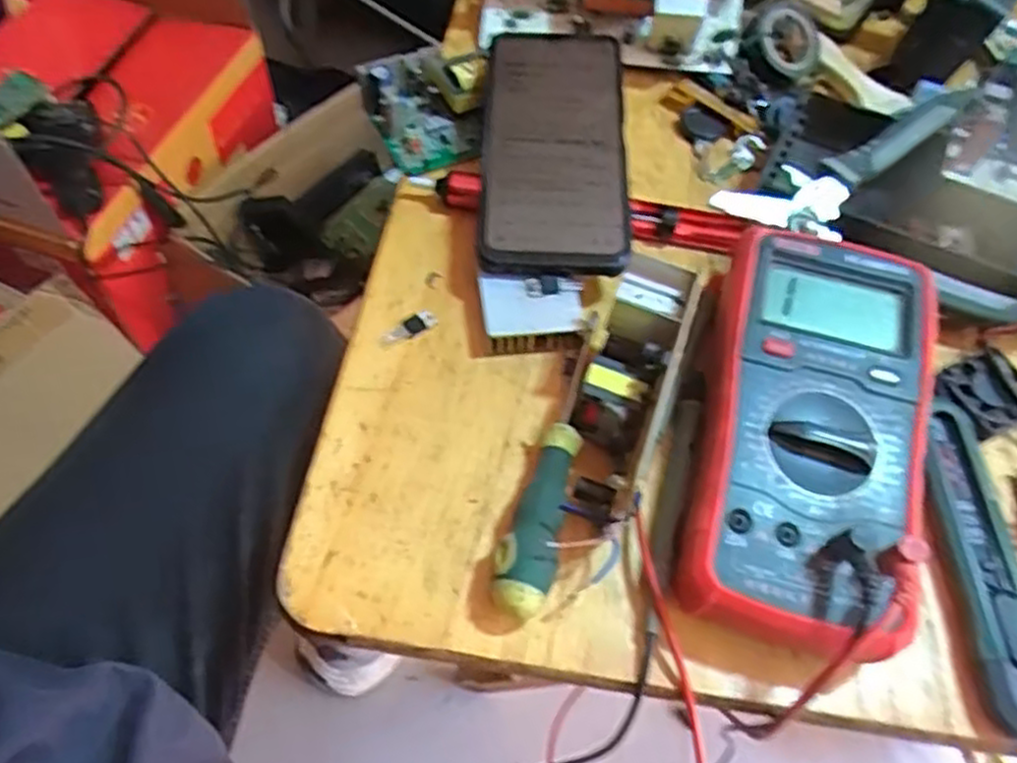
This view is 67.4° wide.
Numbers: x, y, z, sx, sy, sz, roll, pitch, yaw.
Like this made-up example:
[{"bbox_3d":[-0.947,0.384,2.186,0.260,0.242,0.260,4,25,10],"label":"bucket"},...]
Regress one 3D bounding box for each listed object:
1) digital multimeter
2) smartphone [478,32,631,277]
[{"bbox_3d":[0.126,0.022,0.327,0.093,0.050,0.184,16,58,6],"label":"digital multimeter"},{"bbox_3d":[0.023,-0.127,0.410,0.076,0.015,0.160,-3,68,8],"label":"smartphone"}]

